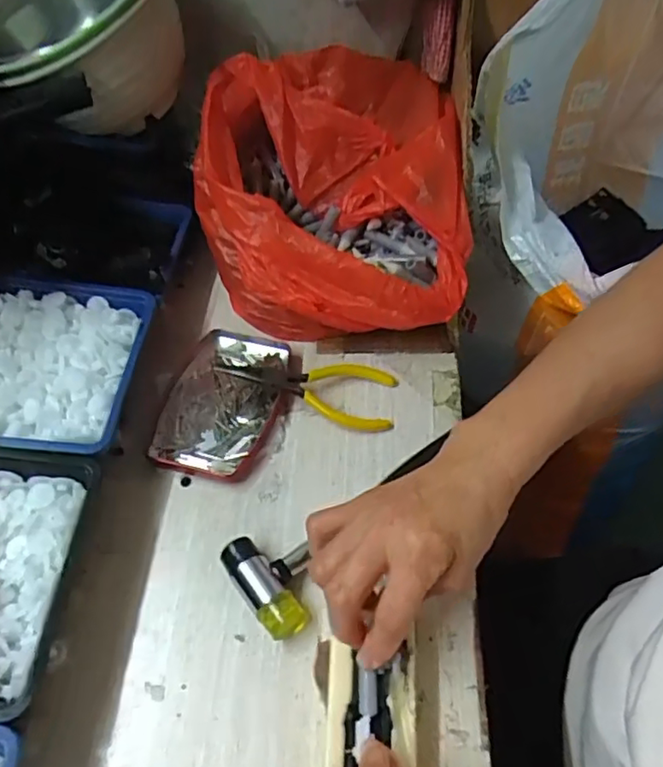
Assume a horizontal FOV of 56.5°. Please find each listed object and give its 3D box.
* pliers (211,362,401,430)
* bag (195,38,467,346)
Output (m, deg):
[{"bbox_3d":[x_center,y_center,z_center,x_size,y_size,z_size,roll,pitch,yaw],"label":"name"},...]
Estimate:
[{"bbox_3d":[-0.018,0.003,0.449,0.127,0.022,0.049,7,52,5],"label":"pliers"},{"bbox_3d":[-0.001,-0.154,0.507,0.204,0.135,0.250,-4,52,0],"label":"bag"}]

